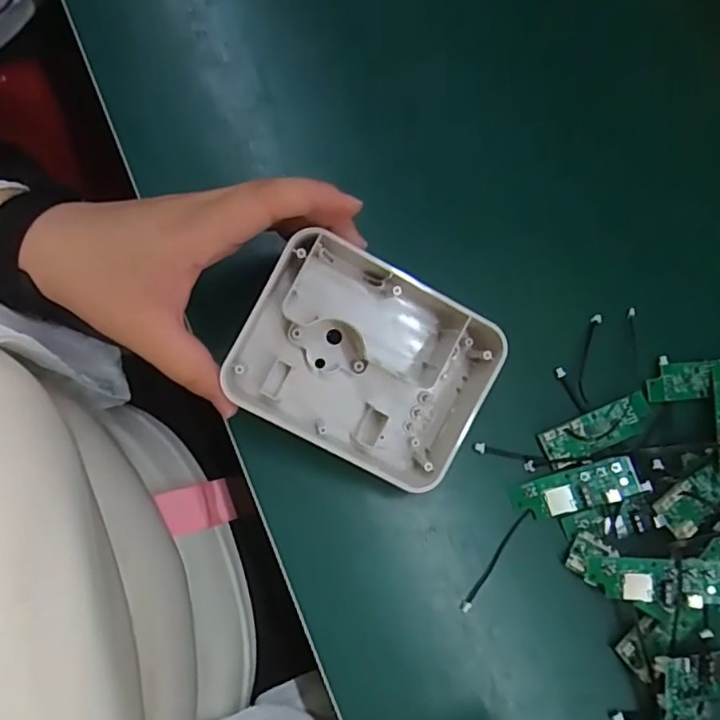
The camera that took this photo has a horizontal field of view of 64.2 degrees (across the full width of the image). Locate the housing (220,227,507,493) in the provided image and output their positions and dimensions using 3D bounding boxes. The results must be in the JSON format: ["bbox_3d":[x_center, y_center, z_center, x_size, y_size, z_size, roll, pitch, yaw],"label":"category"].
[{"bbox_3d":[0.001,0.003,0.312,0.135,0.044,0.107,24,91,-7],"label":"housing"}]

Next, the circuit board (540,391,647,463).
[{"bbox_3d":[0.143,0.041,0.343,0.069,0.005,0.022,-20,76,-10],"label":"circuit board"}]

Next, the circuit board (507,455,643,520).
[{"bbox_3d":[0.123,0.075,0.331,0.071,0.006,0.025,-15,77,9],"label":"circuit board"}]

